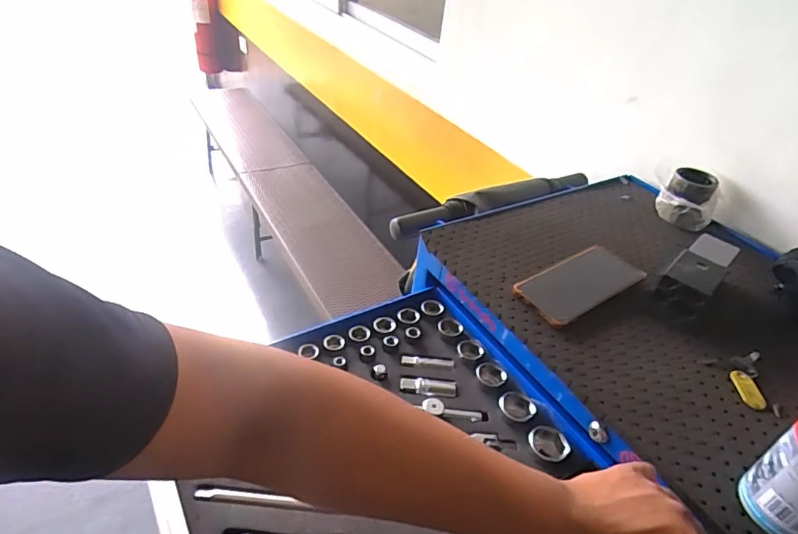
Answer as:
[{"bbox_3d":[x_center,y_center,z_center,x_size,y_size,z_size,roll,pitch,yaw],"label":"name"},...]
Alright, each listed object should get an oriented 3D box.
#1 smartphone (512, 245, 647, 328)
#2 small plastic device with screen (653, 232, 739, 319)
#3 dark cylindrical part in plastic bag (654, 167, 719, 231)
[{"bbox_3d":[0.226,0.015,0.614,0.161,0.014,0.082,-24,47,-25],"label":"smartphone"},{"bbox_3d":[0.374,0.007,0.618,0.056,0.047,0.147,34,45,30],"label":"small plastic device with screen"},{"bbox_3d":[0.448,-0.106,0.761,0.081,0.073,0.061,26,41,22],"label":"dark cylindrical part in plastic bag"}]

